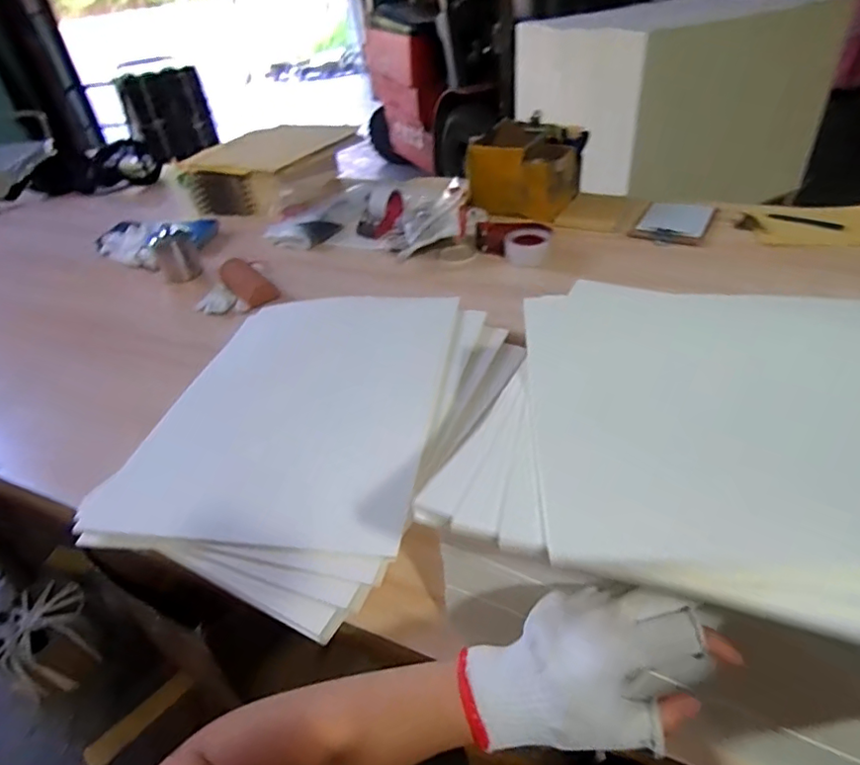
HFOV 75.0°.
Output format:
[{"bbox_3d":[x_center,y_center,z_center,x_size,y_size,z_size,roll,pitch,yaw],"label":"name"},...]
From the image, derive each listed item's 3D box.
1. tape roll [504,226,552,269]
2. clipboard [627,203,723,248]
[{"bbox_3d":[0.198,-0.272,1.130,0.094,0.052,0.074,3,39,11],"label":"tape roll"},{"bbox_3d":[0.513,-0.336,1.190,0.148,0.014,0.204,20,45,29],"label":"clipboard"}]

